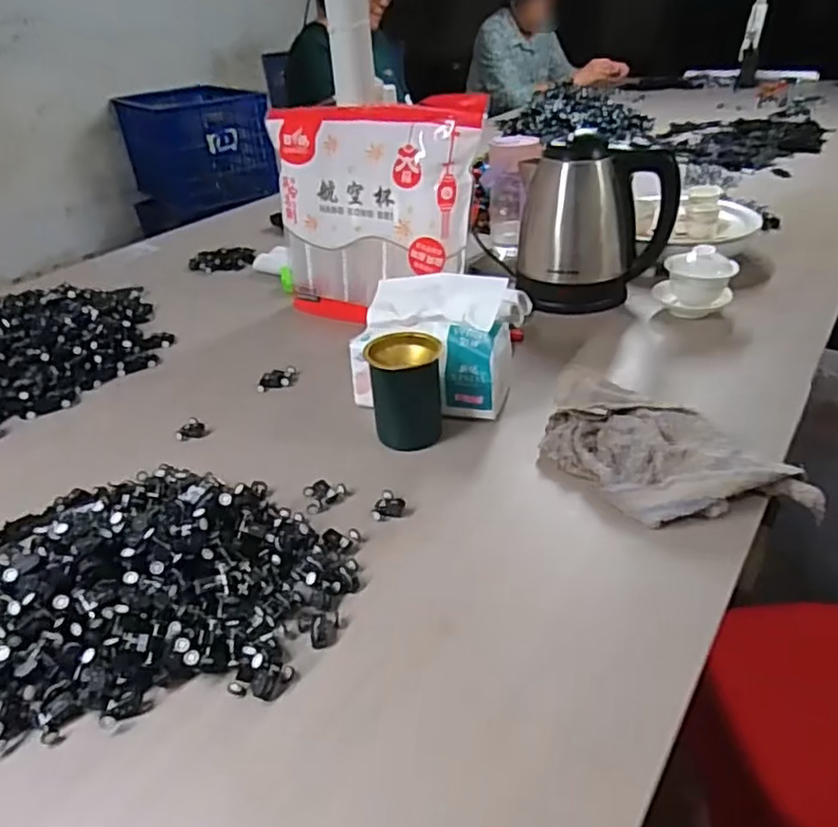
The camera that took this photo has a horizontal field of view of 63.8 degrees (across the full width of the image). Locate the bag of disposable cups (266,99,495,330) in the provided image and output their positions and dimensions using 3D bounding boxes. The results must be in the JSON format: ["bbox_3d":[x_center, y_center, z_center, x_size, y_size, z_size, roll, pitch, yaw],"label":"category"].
[{"bbox_3d":[-0.069,-0.262,0.897,0.303,0.259,0.069,16,38,27],"label":"bag of disposable cups"}]

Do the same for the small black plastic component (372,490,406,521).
[{"bbox_3d":[-0.027,0.084,0.605,0.025,0.012,0.029,11,36,21],"label":"small black plastic component"}]

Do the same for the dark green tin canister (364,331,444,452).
[{"bbox_3d":[-0.012,-0.022,0.692,0.073,0.101,0.066,1,34,7],"label":"dark green tin canister"}]

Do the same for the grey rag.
[{"bbox_3d":[0.216,0.038,0.612,0.132,0.045,0.246,-29,41,-33],"label":"grey rag"}]

